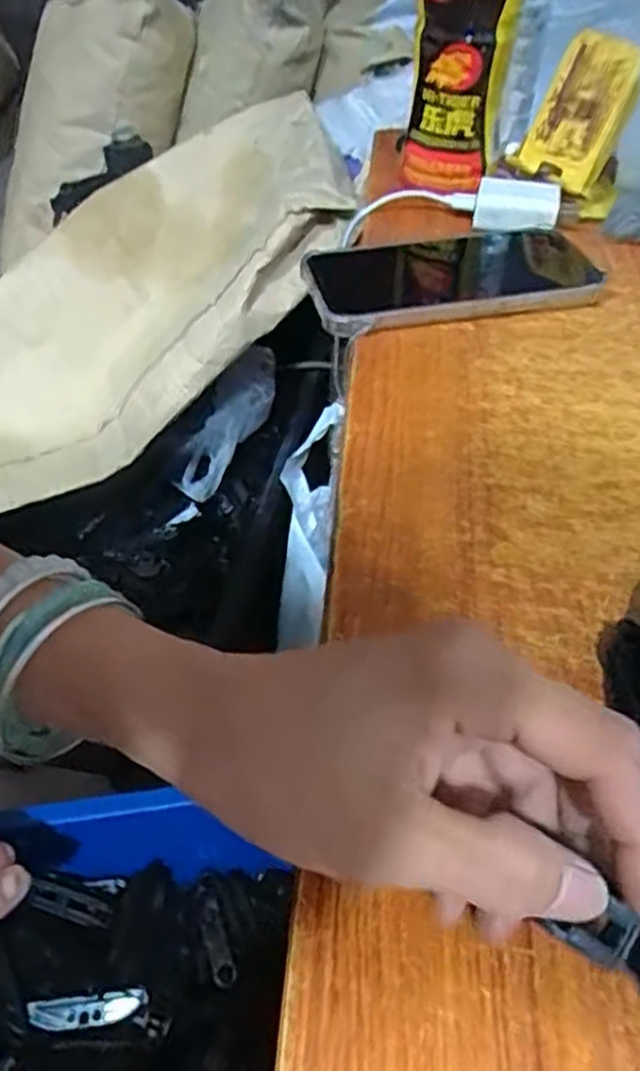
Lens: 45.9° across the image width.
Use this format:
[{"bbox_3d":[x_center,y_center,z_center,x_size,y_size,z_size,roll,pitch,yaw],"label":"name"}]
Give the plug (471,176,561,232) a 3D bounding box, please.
[{"bbox_3d":[0.131,-0.221,0.506,0.054,0.021,0.046,14,47,13],"label":"plug"}]

